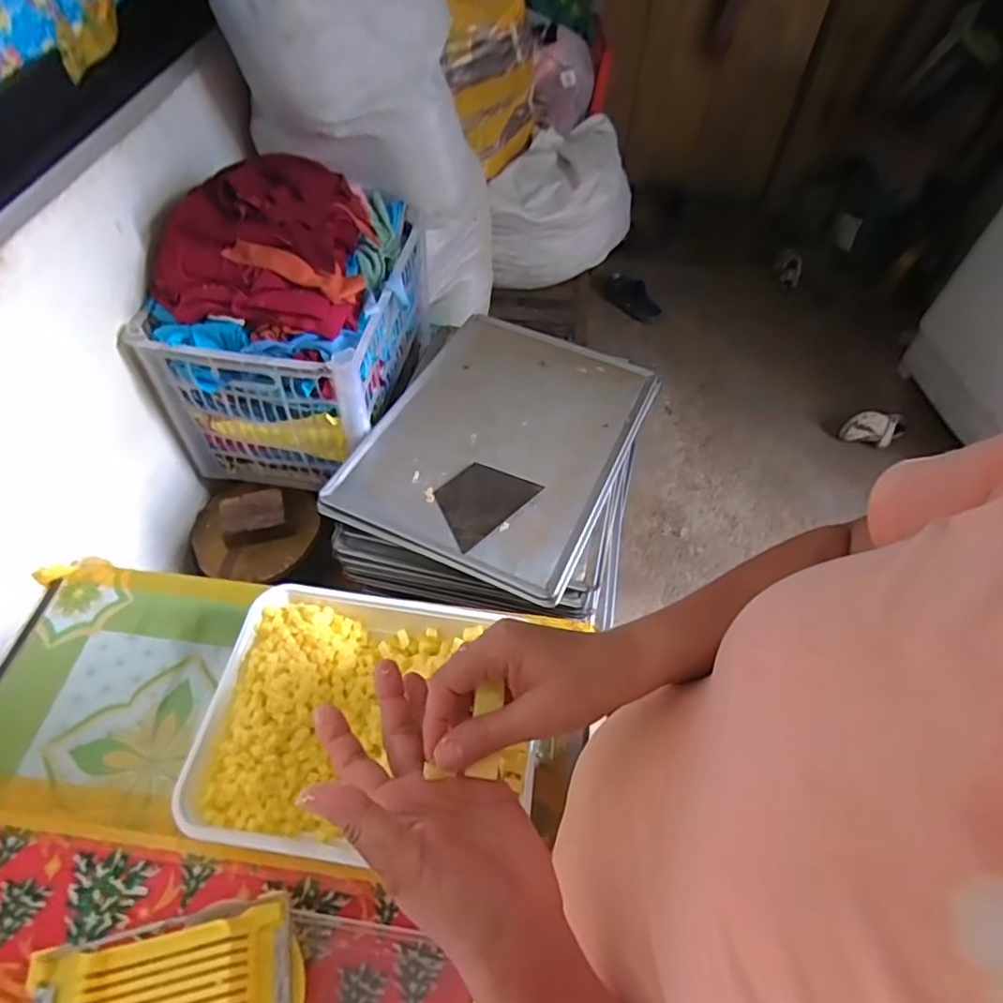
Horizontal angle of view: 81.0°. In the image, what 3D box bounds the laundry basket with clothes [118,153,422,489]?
[{"bbox_3d":[-0.300,-0.285,0.874,0.292,0.363,0.364,8,55,4],"label":"laundry basket with clothes"}]

